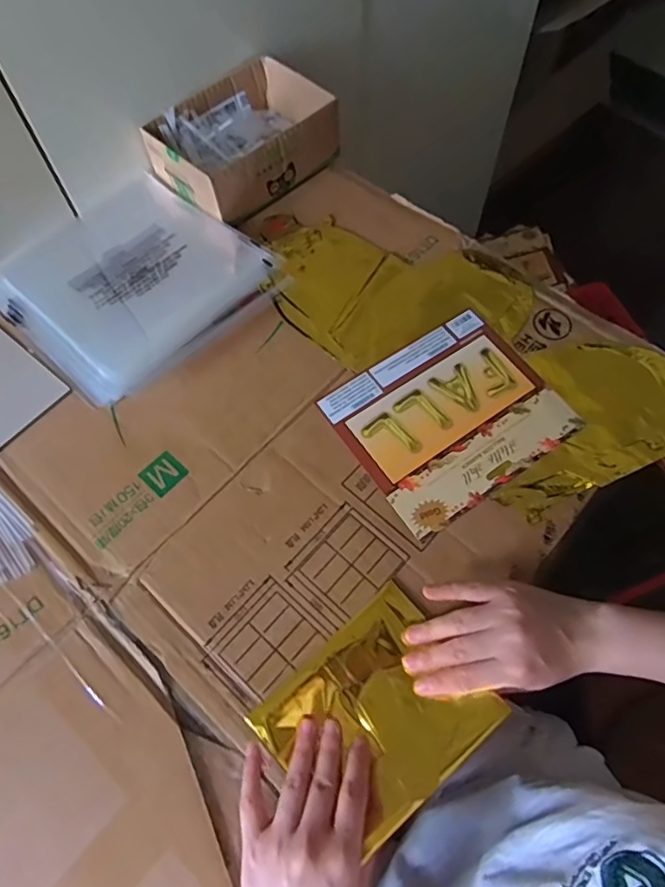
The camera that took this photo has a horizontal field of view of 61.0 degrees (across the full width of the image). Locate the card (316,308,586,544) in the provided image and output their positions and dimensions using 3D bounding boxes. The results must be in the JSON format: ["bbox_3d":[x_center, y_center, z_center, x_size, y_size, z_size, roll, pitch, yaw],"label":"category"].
[{"bbox_3d":[0.107,-0.028,0.520,0.189,0.007,0.158,-32,68,-13],"label":"card"}]

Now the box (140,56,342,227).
[{"bbox_3d":[-0.099,-0.342,0.641,0.186,0.064,0.138,-42,71,-17],"label":"box"}]

